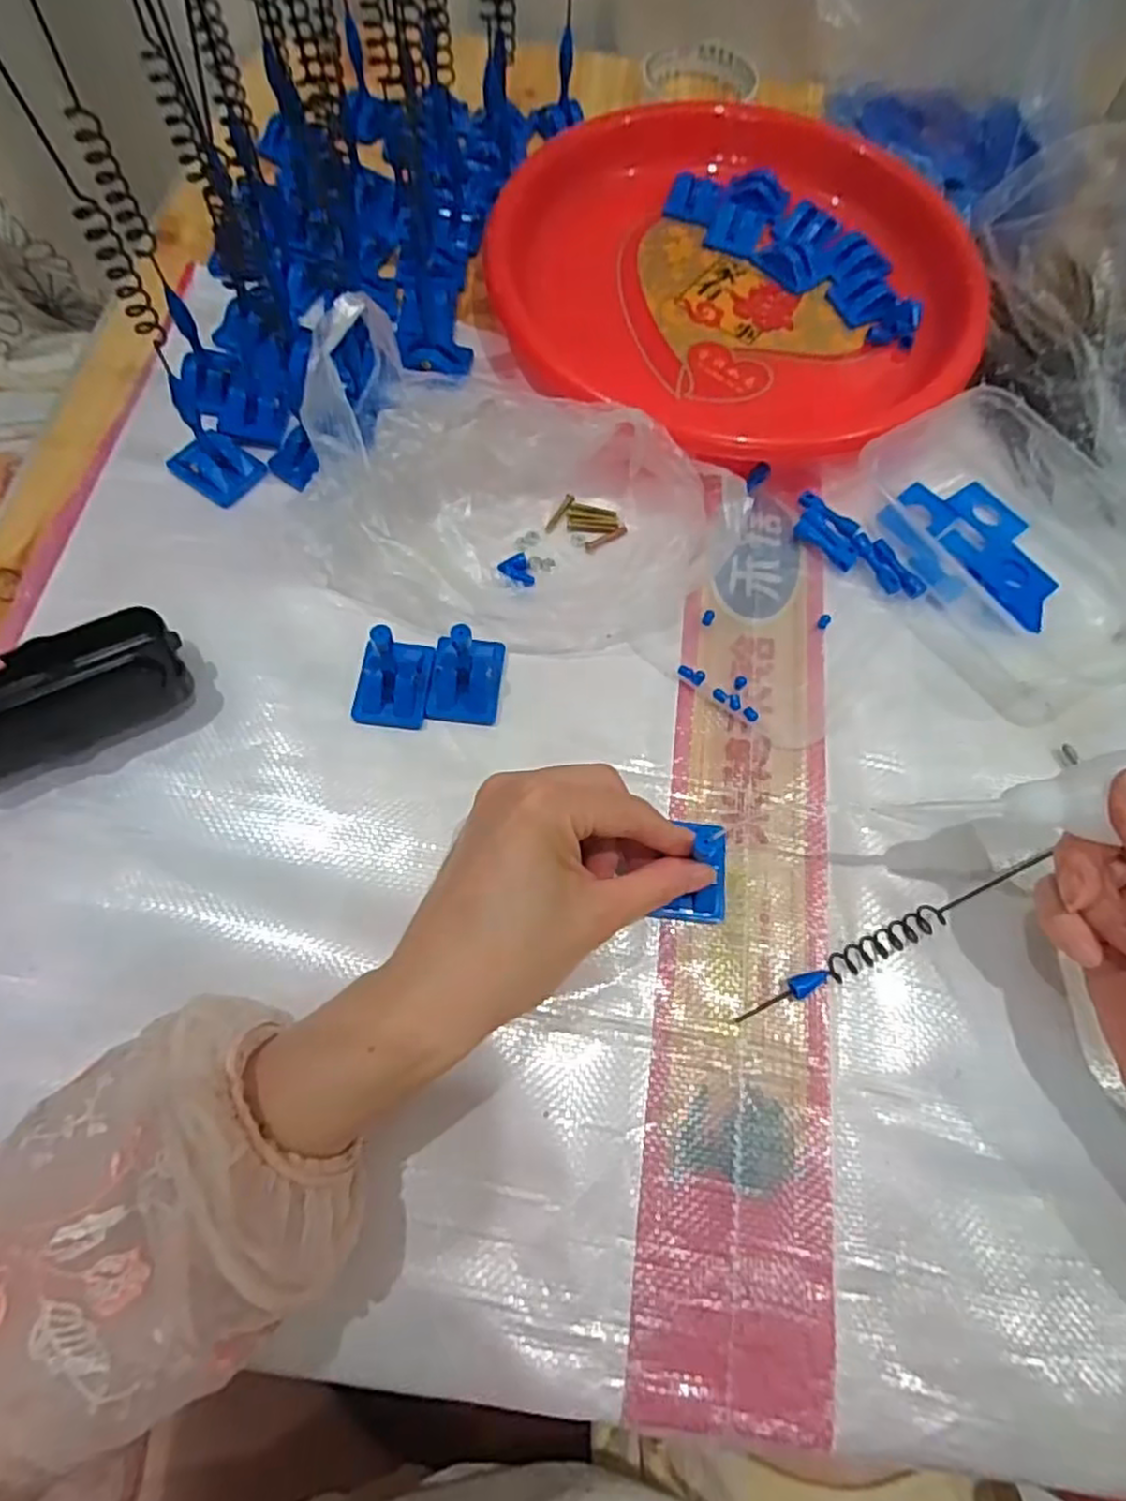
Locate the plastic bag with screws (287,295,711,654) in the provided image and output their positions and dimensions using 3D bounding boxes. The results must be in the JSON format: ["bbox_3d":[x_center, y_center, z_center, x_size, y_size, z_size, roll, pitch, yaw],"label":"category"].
[{"bbox_3d":[-0.022,-0.133,0.354,0.204,0.084,0.137,8,68,0],"label":"plastic bag with screws"}]

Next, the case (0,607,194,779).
[{"bbox_3d":[-0.230,-0.025,0.330,0.109,0.024,0.052,-27,72,-13],"label":"case"}]

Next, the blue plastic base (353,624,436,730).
[{"bbox_3d":[-0.081,-0.038,0.338,0.034,0.044,0.040,8,68,0],"label":"blue plastic base"}]

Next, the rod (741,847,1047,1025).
[{"bbox_3d":[0.148,0.083,0.321,0.158,0.011,0.012,-23,71,-11],"label":"rod"}]

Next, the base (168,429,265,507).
[{"bbox_3d":[-0.189,-0.157,0.388,0.040,0.018,0.034,33,70,10],"label":"base"}]

